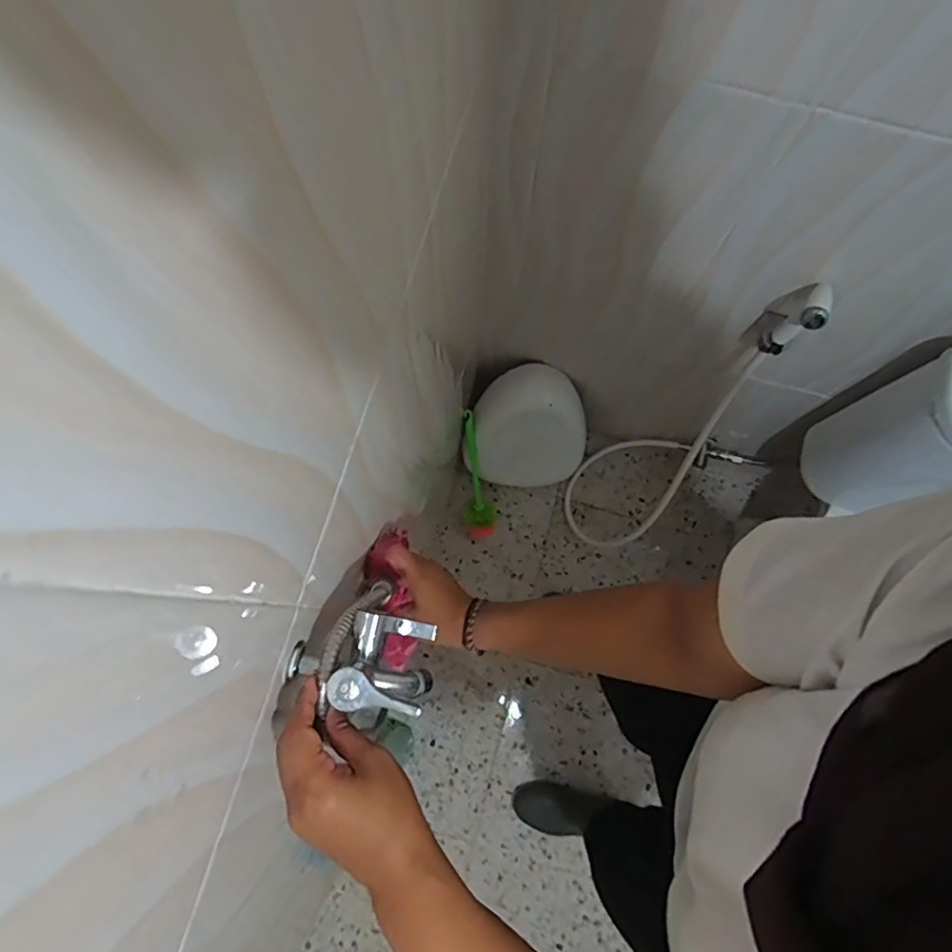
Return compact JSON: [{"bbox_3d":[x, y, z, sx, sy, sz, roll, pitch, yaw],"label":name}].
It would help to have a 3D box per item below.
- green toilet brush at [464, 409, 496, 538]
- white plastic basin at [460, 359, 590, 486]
[{"bbox_3d":[-0.003,-0.009,1.301,0.075,0.342,0.078,-11,36,-4],"label":"green toilet brush"},{"bbox_3d":[0.112,-0.100,1.264,0.262,0.356,0.100,-2,50,-4],"label":"white plastic basin"}]

